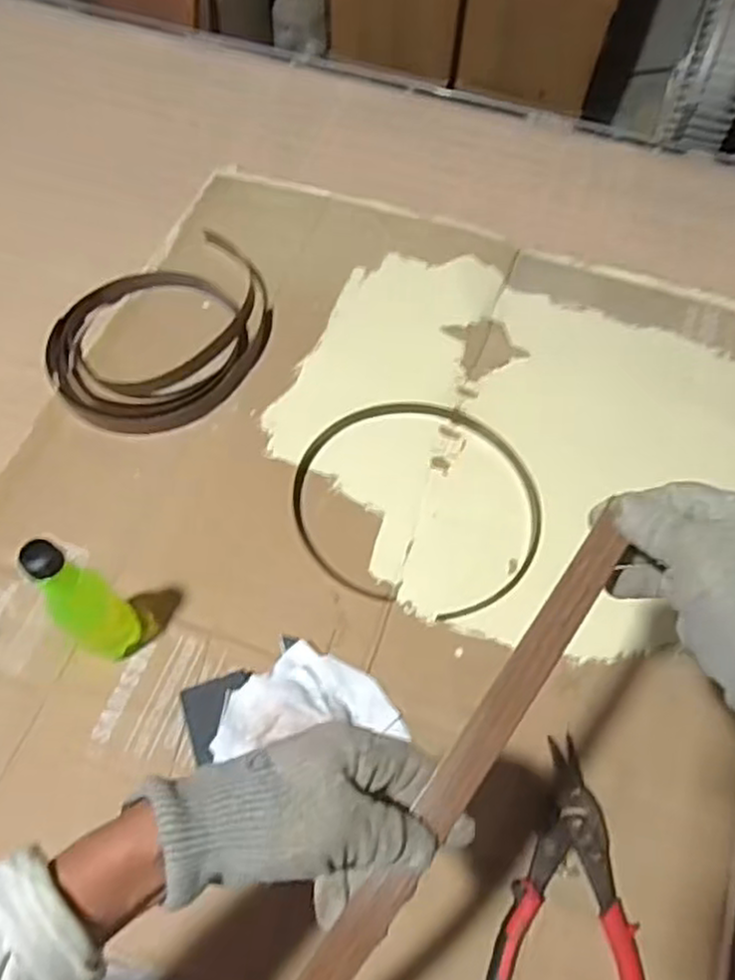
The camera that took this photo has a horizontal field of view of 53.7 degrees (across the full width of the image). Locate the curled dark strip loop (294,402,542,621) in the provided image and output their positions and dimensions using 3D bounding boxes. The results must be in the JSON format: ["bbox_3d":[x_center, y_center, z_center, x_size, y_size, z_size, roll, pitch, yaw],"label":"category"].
[{"bbox_3d":[0.059,0.008,0.822,0.268,0.009,0.247,0,63,-1],"label":"curled dark strip loop"}]

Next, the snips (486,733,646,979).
[{"bbox_3d":[0.177,0.340,0.637,0.136,0.024,0.224,8,63,3],"label":"snips"}]

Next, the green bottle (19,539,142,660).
[{"bbox_3d":[-0.249,0.107,0.651,0.055,0.200,0.059,-40,70,-19],"label":"green bottle"}]

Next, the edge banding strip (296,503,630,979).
[{"bbox_3d":[0.026,0.182,0.384,0.027,0.044,0.401,34,83,15],"label":"edge banding strip"}]

